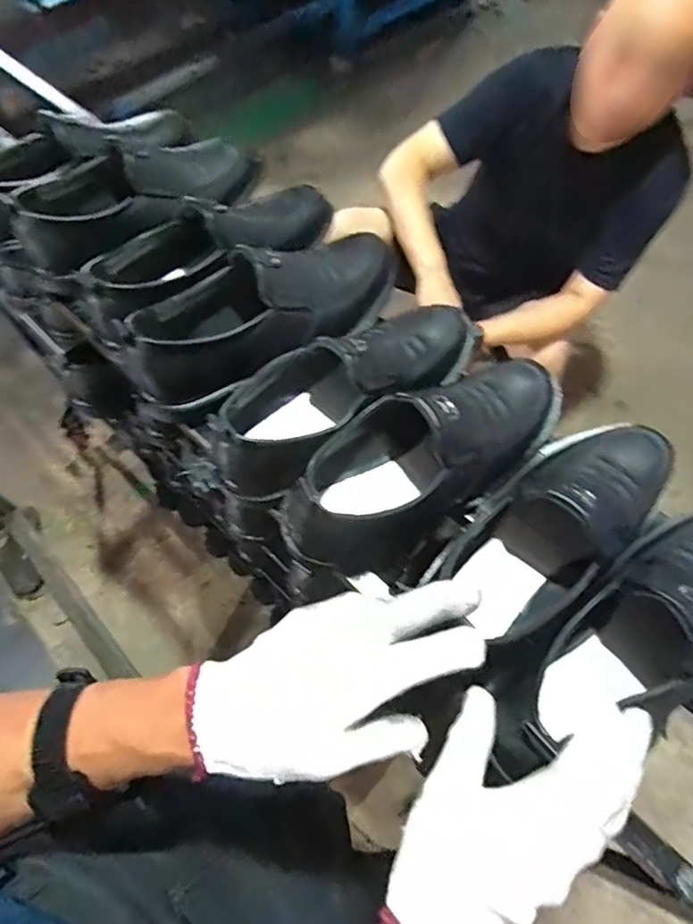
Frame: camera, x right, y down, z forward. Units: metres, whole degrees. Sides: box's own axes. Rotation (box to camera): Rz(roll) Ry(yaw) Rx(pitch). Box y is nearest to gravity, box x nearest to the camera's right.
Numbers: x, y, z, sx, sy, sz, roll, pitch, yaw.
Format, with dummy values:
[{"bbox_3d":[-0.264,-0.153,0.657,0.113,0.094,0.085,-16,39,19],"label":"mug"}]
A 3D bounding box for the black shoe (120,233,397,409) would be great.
[{"bbox_3d":[-0.073,-0.154,0.514,0.276,0.088,0.092,-30,66,-11],"label":"black shoe"}]

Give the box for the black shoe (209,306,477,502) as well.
[{"bbox_3d":[0.000,-0.068,0.468,0.263,0.081,0.093,-37,68,-14],"label":"black shoe"}]

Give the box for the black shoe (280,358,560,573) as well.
[{"bbox_3d":[0.067,-0.009,0.439,0.263,0.087,0.095,-32,66,-12],"label":"black shoe"}]

